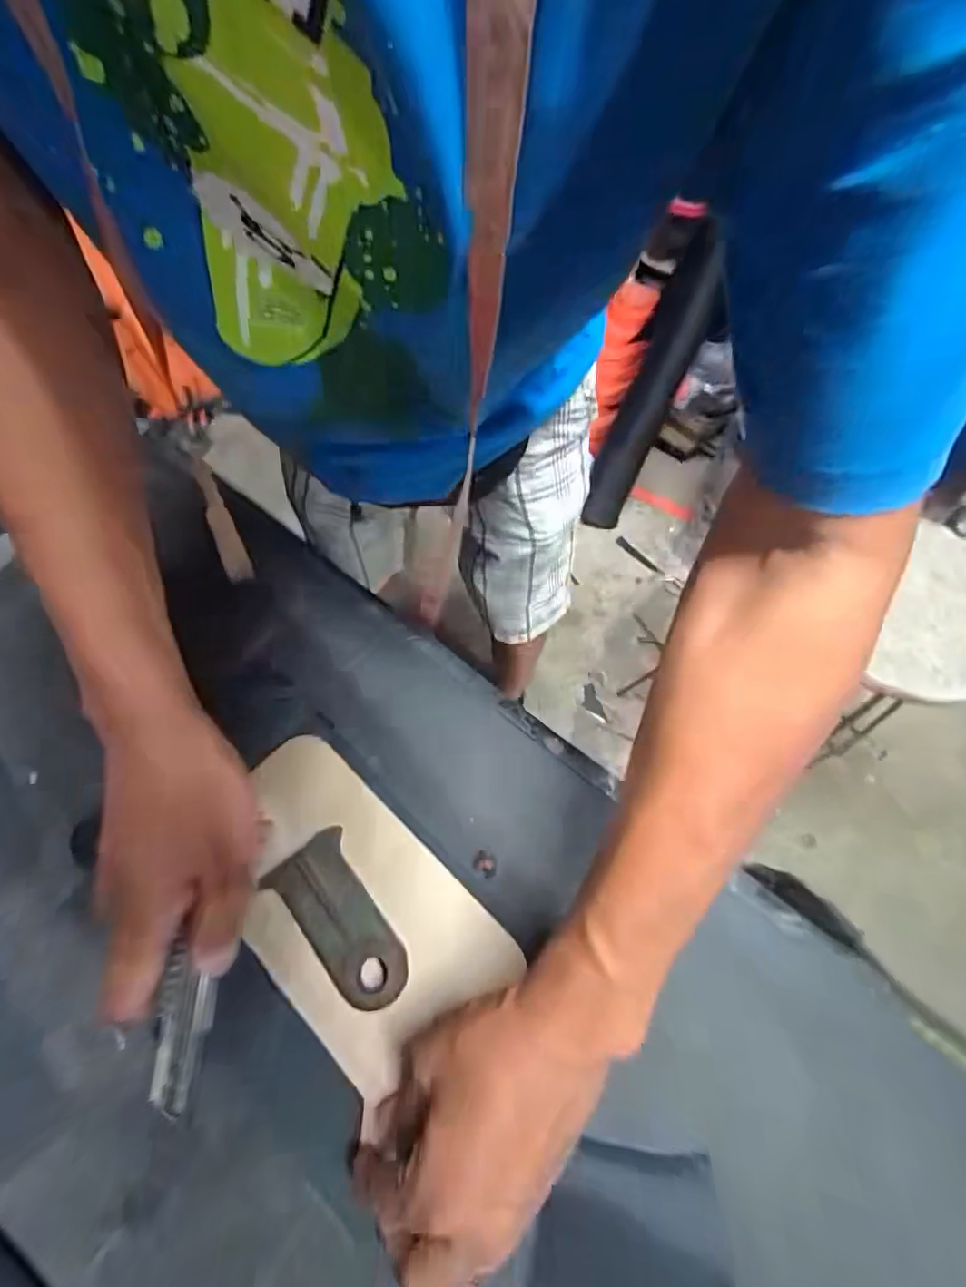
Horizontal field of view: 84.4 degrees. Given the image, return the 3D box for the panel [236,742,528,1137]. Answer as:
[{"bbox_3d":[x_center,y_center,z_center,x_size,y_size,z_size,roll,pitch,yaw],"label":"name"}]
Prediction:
[{"bbox_3d":[-0.093,0.167,0.359,0.124,0.018,0.210,-39,71,-18],"label":"panel"}]

